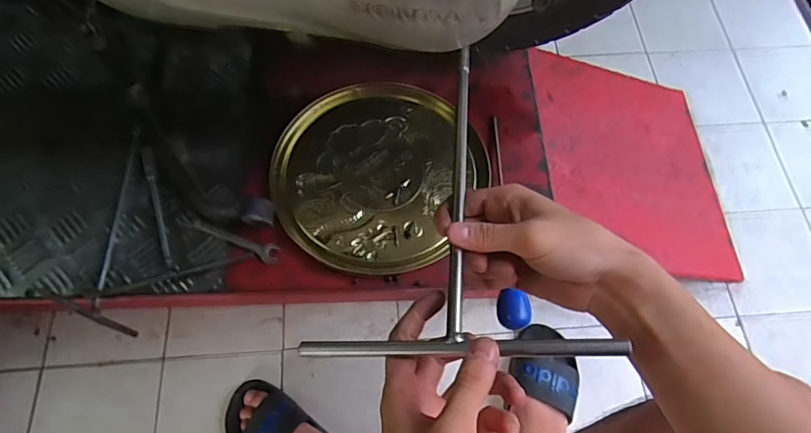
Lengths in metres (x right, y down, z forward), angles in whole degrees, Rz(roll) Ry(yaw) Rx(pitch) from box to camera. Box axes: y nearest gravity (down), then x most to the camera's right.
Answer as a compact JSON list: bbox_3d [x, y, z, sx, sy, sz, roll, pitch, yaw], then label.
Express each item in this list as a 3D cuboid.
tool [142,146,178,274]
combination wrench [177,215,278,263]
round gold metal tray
[{"bbox_3d":[-0.295,-0.014,0.594,0.011,0.009,0.183,-21,68,-9],"label":"tool"},{"bbox_3d":[-0.208,0.025,0.583,0.131,0.004,0.023,19,67,8],"label":"combination wrench"},{"bbox_3d":[-0.041,-0.062,0.621,0.252,0.017,0.252,0,66,0],"label":"round gold metal tray"}]

